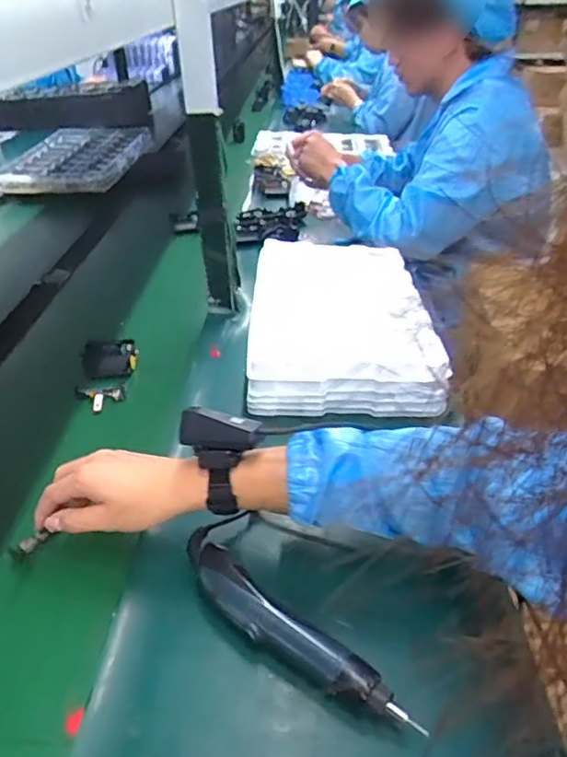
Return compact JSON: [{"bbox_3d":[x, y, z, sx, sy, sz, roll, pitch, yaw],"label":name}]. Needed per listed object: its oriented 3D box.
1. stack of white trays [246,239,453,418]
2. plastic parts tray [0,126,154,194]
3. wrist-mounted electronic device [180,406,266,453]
[{"bbox_3d":[0.081,-0.091,0.898,0.252,0.085,0.427,-1,35,0],"label":"stack of white trays"},{"bbox_3d":[-0.573,-0.651,1.705,0.330,0.059,0.580,4,35,6],"label":"plastic parts tray"},{"bbox_3d":[-0.052,0.045,0.513,0.071,0.032,0.026,10,5,17],"label":"wrist-mounted electronic device"}]

